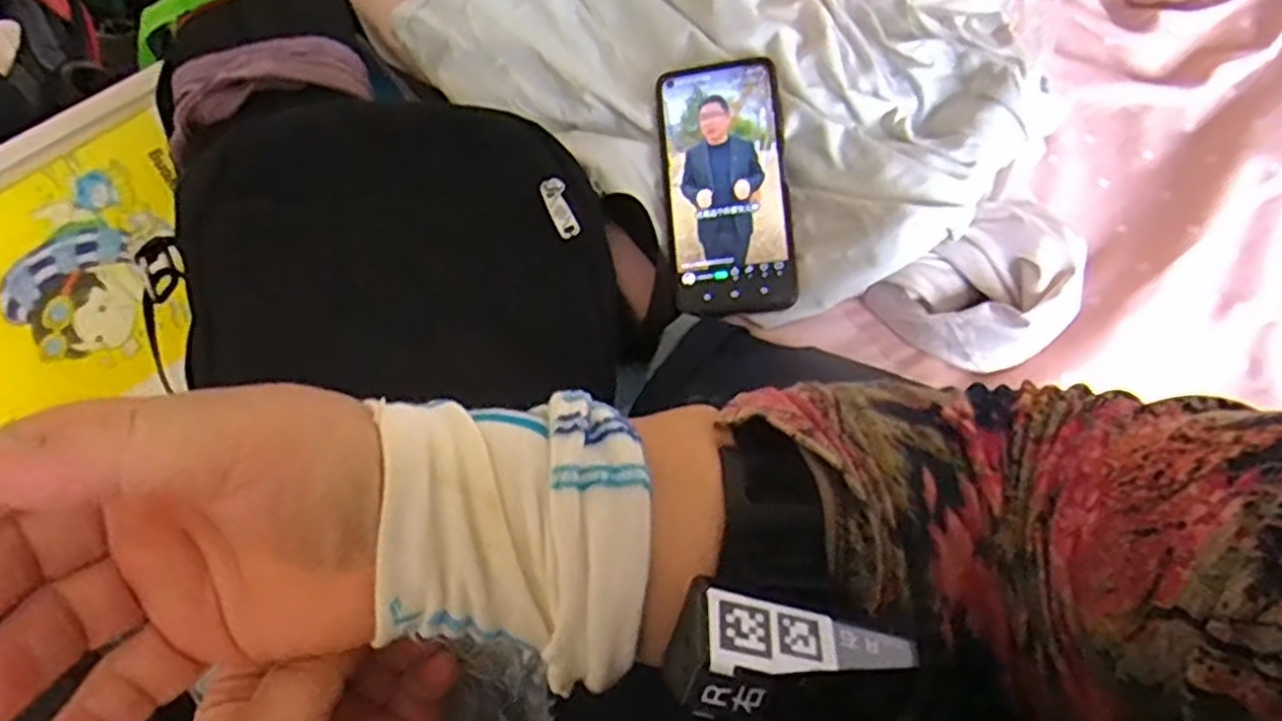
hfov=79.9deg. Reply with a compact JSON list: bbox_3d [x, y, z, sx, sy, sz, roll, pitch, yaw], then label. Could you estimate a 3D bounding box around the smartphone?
[{"bbox_3d":[0.053,-0.112,0.493,0.079,0.008,0.164,-5,86,10],"label":"smartphone"}]

